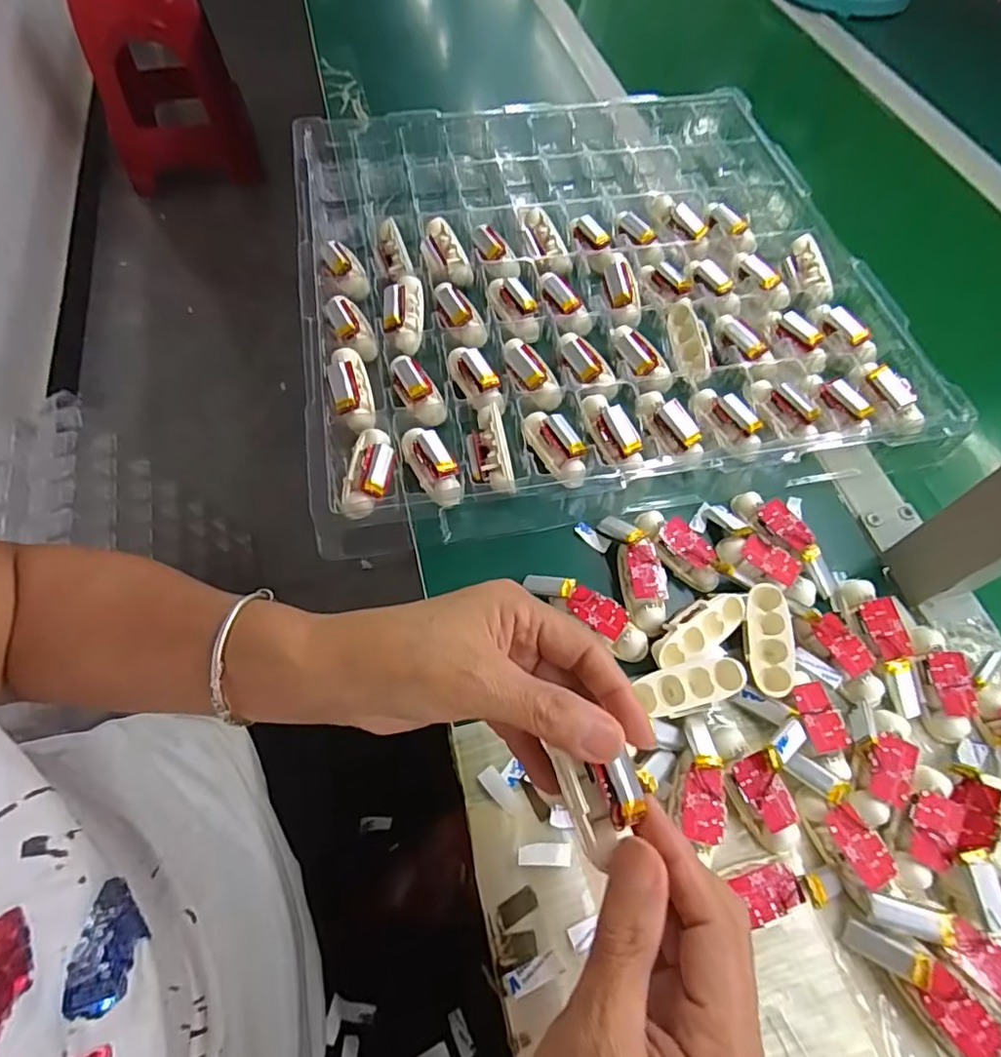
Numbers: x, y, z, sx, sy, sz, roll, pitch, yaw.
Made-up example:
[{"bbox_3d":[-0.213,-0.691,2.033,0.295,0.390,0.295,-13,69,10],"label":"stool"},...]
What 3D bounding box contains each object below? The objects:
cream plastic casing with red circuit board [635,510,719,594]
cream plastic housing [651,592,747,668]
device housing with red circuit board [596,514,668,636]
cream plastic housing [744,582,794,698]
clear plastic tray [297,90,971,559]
[{"bbox_3d":[0.115,0.012,0.366,0.024,0.019,0.063,-38,70,-21],"label":"cream plastic casing with red circuit board"},{"bbox_3d":[0.116,0.058,0.330,0.066,0.011,0.025,-26,66,-16],"label":"cream plastic housing"},{"bbox_3d":[0.086,0.026,0.357,0.025,0.021,0.081,-10,62,-8],"label":"device housing with red circuit board"},{"bbox_3d":[0.157,0.064,0.331,0.025,0.008,0.065,-6,63,23],"label":"cream plastic housing"},{"bbox_3d":[0.068,-0.223,0.486,0.461,0.039,0.474,-8,62,-7],"label":"clear plastic tray"}]

